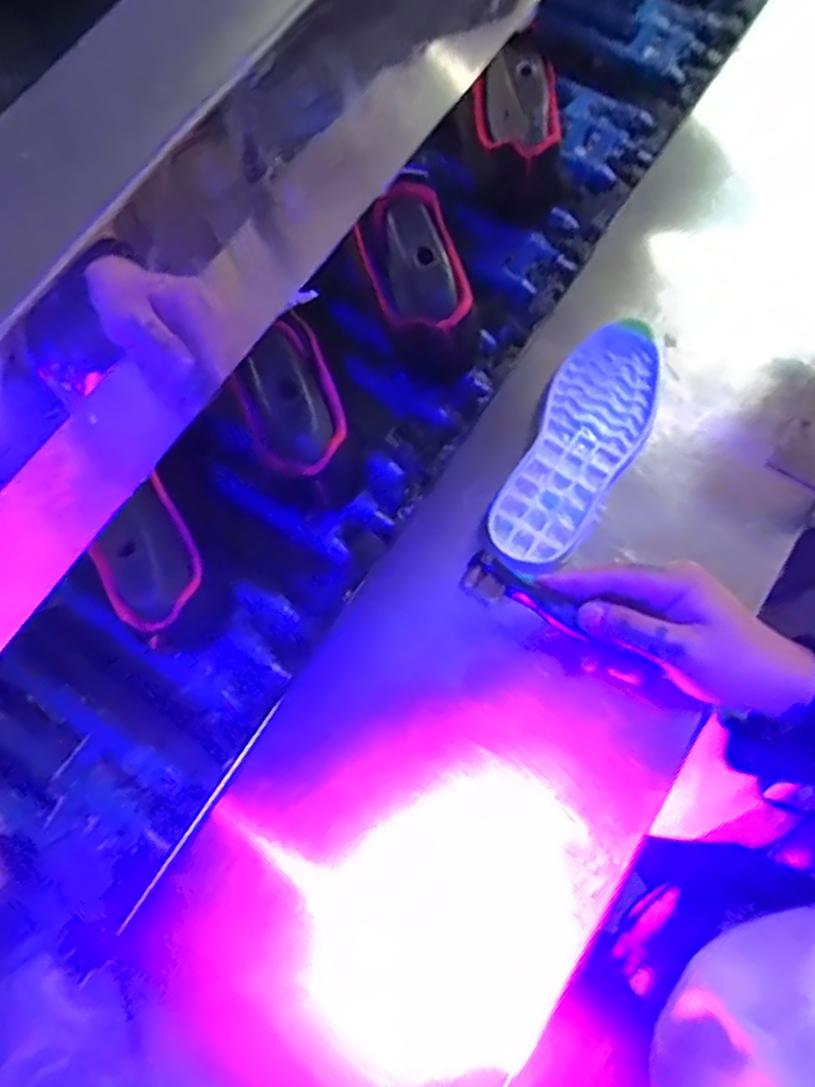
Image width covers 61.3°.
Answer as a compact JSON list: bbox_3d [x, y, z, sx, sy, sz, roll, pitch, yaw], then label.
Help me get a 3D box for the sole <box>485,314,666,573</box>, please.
[{"bbox_3d":[0.127,-0.073,0.505,0.076,0.021,0.204,28,77,8],"label":"sole"}]

